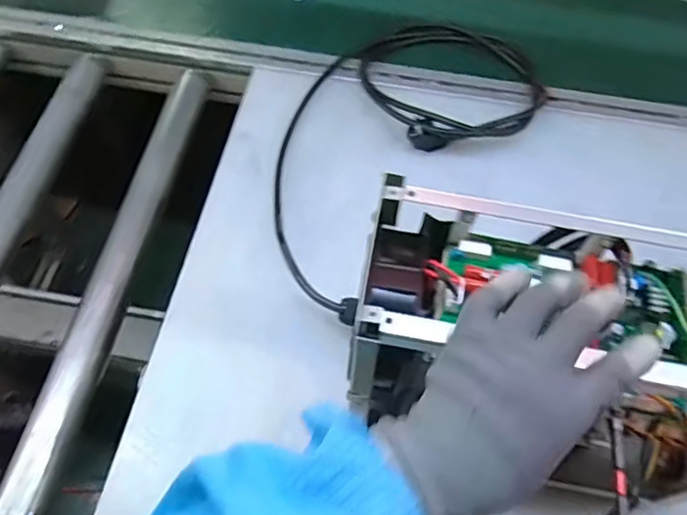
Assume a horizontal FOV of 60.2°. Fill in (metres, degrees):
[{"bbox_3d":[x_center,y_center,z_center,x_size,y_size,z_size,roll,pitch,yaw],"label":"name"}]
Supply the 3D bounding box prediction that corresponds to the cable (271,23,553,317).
[{"bbox_3d":[0.054,-0.164,0.731,0.266,0.045,0.490,35,63,18],"label":"cable"}]

